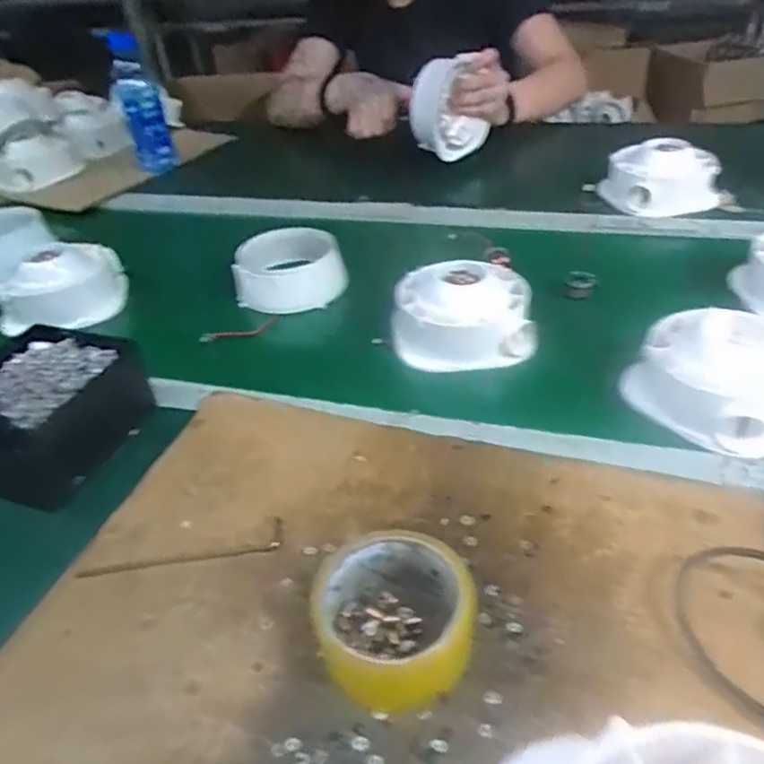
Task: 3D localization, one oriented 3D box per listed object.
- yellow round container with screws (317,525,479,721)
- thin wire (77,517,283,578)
[{"bbox_3d":[0.007,0.137,0.367,0.087,0.045,0.089,-4,38,3],"label":"yellow round container with screws"},{"bbox_3d":[-0.138,0.122,0.436,0.139,0.007,0.023,-12,38,-8],"label":"thin wire"}]

